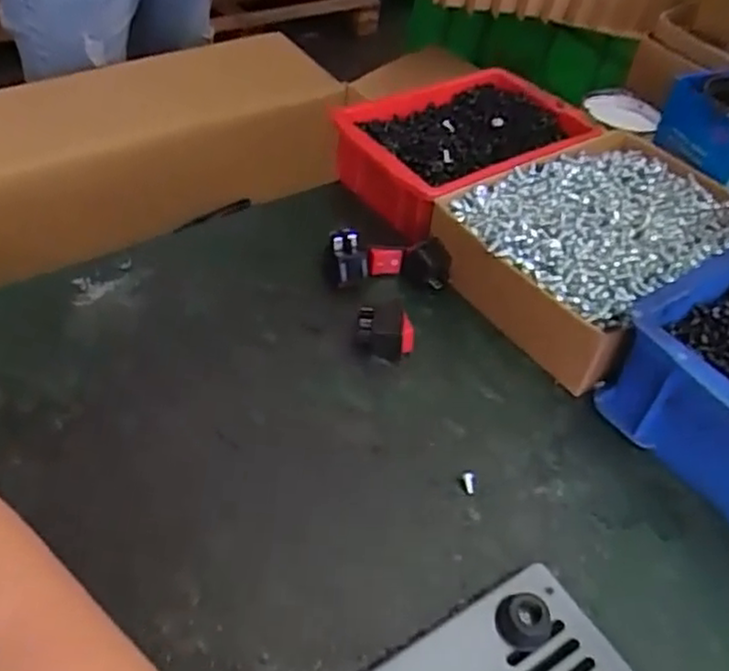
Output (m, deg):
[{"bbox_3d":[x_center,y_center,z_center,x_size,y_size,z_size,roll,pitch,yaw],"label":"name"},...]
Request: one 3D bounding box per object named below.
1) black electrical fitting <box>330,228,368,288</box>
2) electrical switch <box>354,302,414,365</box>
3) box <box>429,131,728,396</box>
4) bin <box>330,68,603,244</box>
[{"bbox_3d":[-0.011,-0.054,0.502,0.022,0.033,0.029,-12,49,-17],"label":"black electrical fitting"},{"bbox_3d":[0.014,-0.003,0.464,0.036,0.029,0.033,6,46,-1],"label":"electrical switch"},{"bbox_3d":[0.167,-0.067,0.518,0.235,0.060,0.161,-29,56,-29],"label":"box"},{"bbox_3d":[0.080,-0.157,0.592,0.213,0.056,0.145,-27,55,-28],"label":"bin"}]

